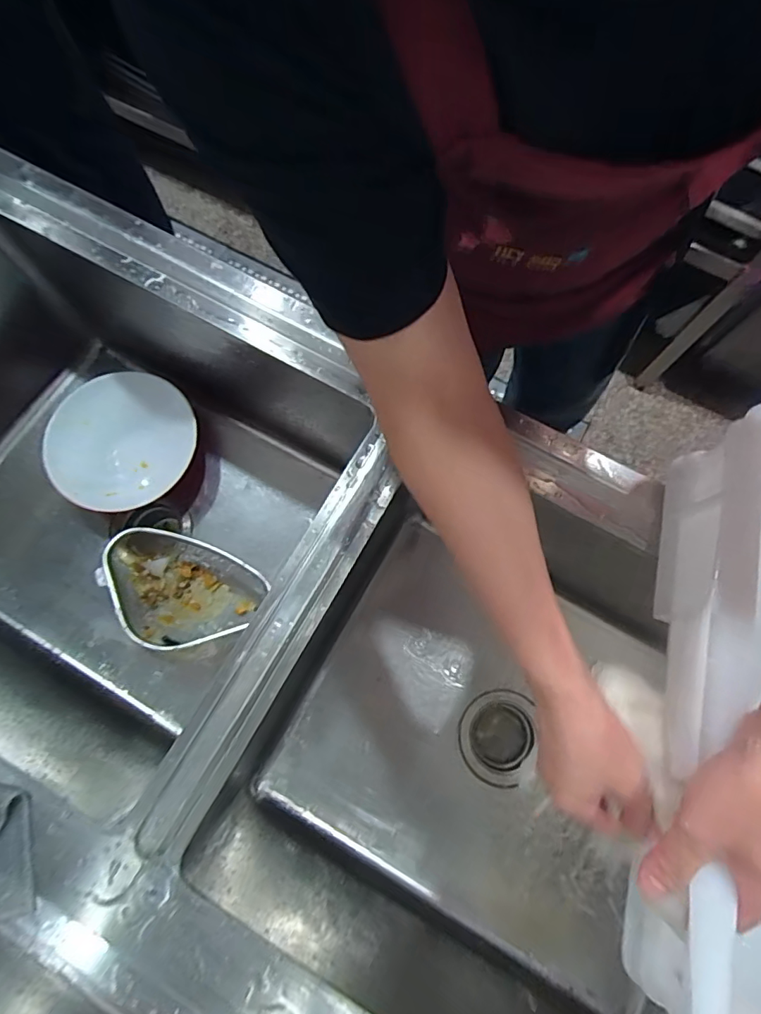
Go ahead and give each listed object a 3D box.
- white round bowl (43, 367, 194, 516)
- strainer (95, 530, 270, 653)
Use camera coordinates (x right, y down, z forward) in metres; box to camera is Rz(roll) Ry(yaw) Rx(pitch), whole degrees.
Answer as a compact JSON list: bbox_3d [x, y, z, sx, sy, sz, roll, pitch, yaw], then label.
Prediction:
[{"bbox_3d":[-0.362,-0.090,0.704,0.165,0.065,0.198,13,74,3],"label":"white round bowl"},{"bbox_3d":[-0.262,0.106,0.636,0.173,0.085,0.134,16,74,4],"label":"strainer"}]

